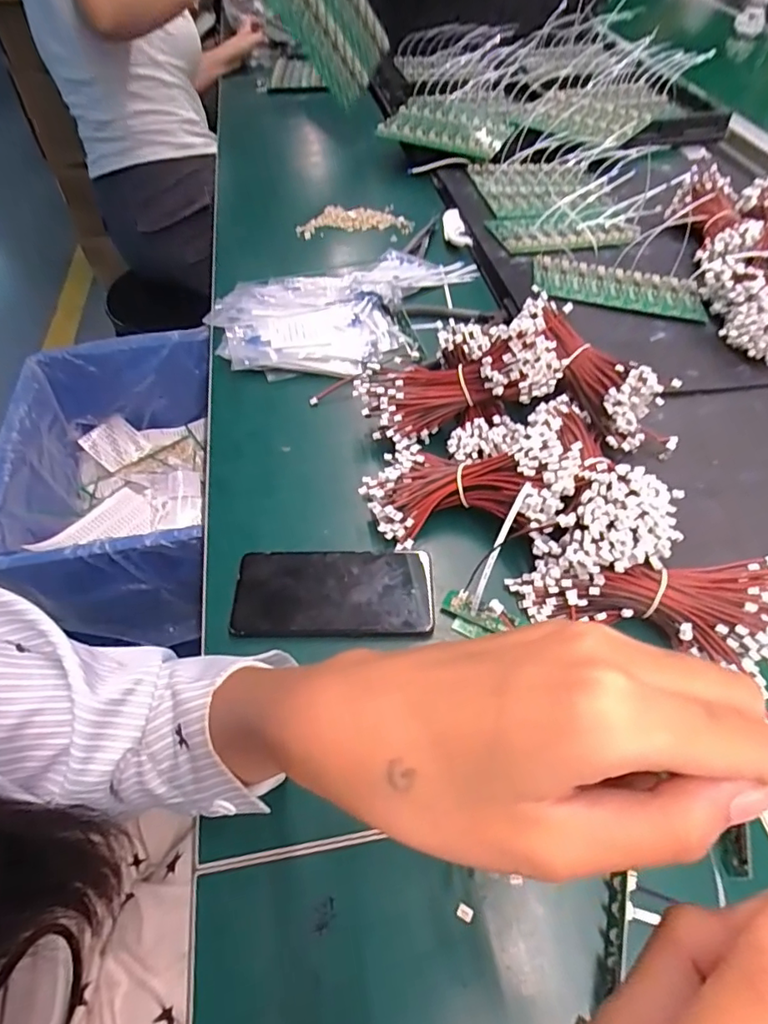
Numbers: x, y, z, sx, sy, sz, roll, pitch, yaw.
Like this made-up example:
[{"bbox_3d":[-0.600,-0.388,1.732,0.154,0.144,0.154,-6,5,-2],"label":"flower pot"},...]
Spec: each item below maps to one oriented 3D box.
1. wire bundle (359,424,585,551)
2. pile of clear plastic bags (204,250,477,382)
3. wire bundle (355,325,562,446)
[{"bbox_3d":[0.070,-0.032,0.444,0.180,0.044,0.109,-9,53,19],"label":"wire bundle"},{"bbox_3d":[-0.031,-0.244,0.627,0.330,0.028,0.194,-17,57,-11],"label":"pile of clear plastic bags"},{"bbox_3d":[0.065,-0.118,0.487,0.188,0.072,0.075,-14,53,17],"label":"wire bundle"}]

